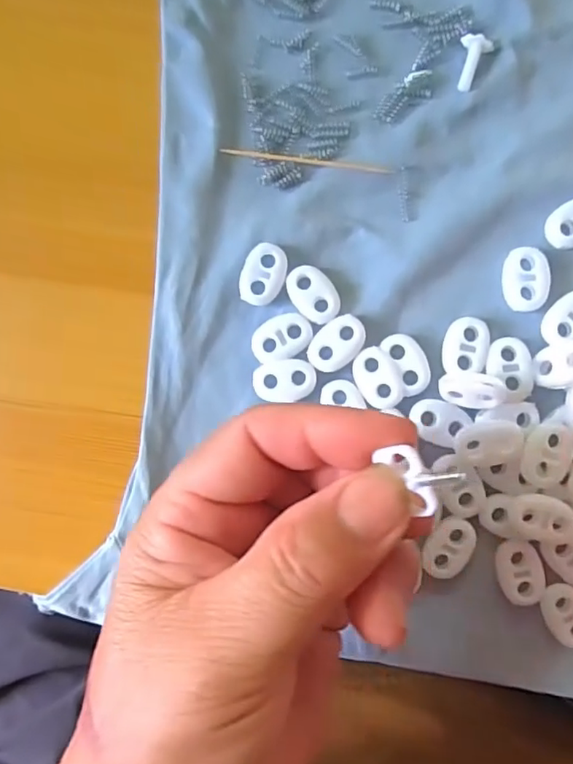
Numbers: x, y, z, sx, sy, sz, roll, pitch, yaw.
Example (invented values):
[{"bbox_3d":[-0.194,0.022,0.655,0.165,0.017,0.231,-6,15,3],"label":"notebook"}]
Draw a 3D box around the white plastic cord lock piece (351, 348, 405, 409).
[{"bbox_3d":[0.032,-0.001,0.198,0.015,0.004,0.022,-27,86,3],"label":"white plastic cord lock piece"}]

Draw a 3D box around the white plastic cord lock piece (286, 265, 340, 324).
[{"bbox_3d":[0.010,-0.032,0.201,0.015,0.004,0.022,-31,86,3],"label":"white plastic cord lock piece"}]

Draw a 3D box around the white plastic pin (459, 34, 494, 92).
[{"bbox_3d":[0.065,-0.113,0.200,0.011,0.004,0.019,20,90,5],"label":"white plastic pin"}]

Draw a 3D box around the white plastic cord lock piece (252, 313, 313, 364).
[{"bbox_3d":[-0.002,-0.016,0.201,0.022,0.004,0.015,-27,86,3],"label":"white plastic cord lock piece"}]

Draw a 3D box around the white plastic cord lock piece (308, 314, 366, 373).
[{"bbox_3d":[0.018,-0.013,0.199,0.015,0.004,0.022,44,92,5],"label":"white plastic cord lock piece"}]

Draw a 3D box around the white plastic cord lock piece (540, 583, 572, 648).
[{"bbox_3d":[0.097,0.080,0.193,0.016,0.004,0.022,-24,86,3],"label":"white plastic cord lock piece"}]

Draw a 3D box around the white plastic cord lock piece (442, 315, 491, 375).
[{"bbox_3d":[0.063,-0.013,0.198,0.015,0.004,0.020,5,88,5],"label":"white plastic cord lock piece"}]

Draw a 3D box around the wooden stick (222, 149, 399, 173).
[{"bbox_3d":[0.007,-0.081,0.204,0.062,0.004,0.004,8,89,5],"label":"wooden stick"}]

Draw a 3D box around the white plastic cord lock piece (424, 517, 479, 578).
[{"bbox_3d":[0.056,0.058,0.196,0.014,0.004,0.022,31,91,5],"label":"white plastic cord lock piece"}]

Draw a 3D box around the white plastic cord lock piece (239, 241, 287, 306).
[{"bbox_3d":[-0.008,-0.038,0.202,0.015,0.004,0.022,23,90,5],"label":"white plastic cord lock piece"}]

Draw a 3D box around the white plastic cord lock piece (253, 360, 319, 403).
[{"bbox_3d":[-0.001,0.000,0.200,0.022,0.004,0.015,-11,87,4],"label":"white plastic cord lock piece"}]

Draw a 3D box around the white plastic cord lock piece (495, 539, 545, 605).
[{"bbox_3d":[0.081,0.066,0.193,0.015,0.004,0.021,-3,88,4],"label":"white plastic cord lock piece"}]

